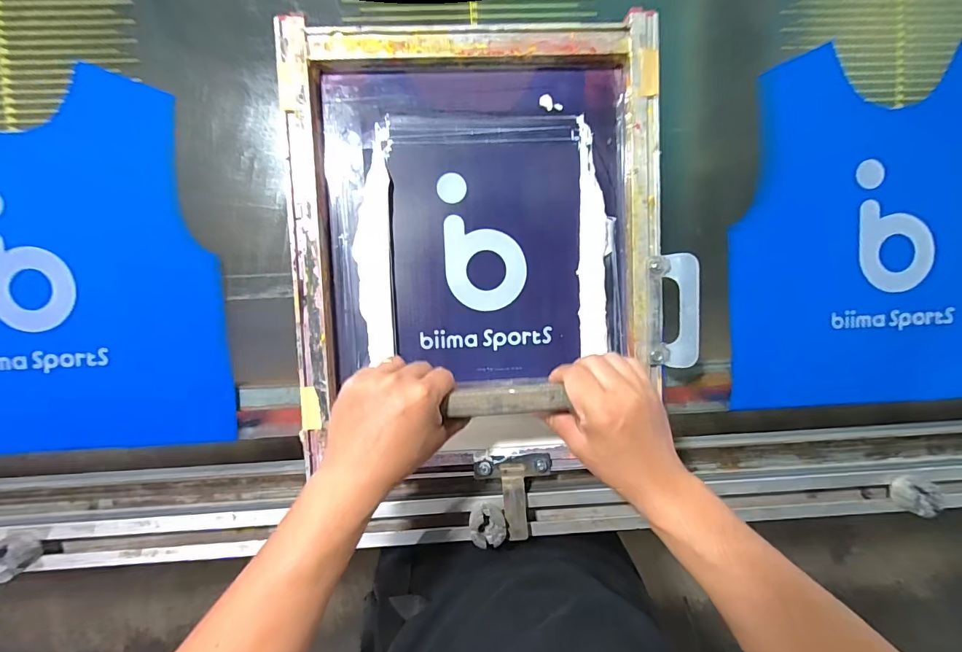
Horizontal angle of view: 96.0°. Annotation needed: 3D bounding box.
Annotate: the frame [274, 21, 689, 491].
[{"bbox_3d":[0.004,-0.098,0.470,0.408,0.055,0.433,-3,93,-2],"label":"frame"}]

